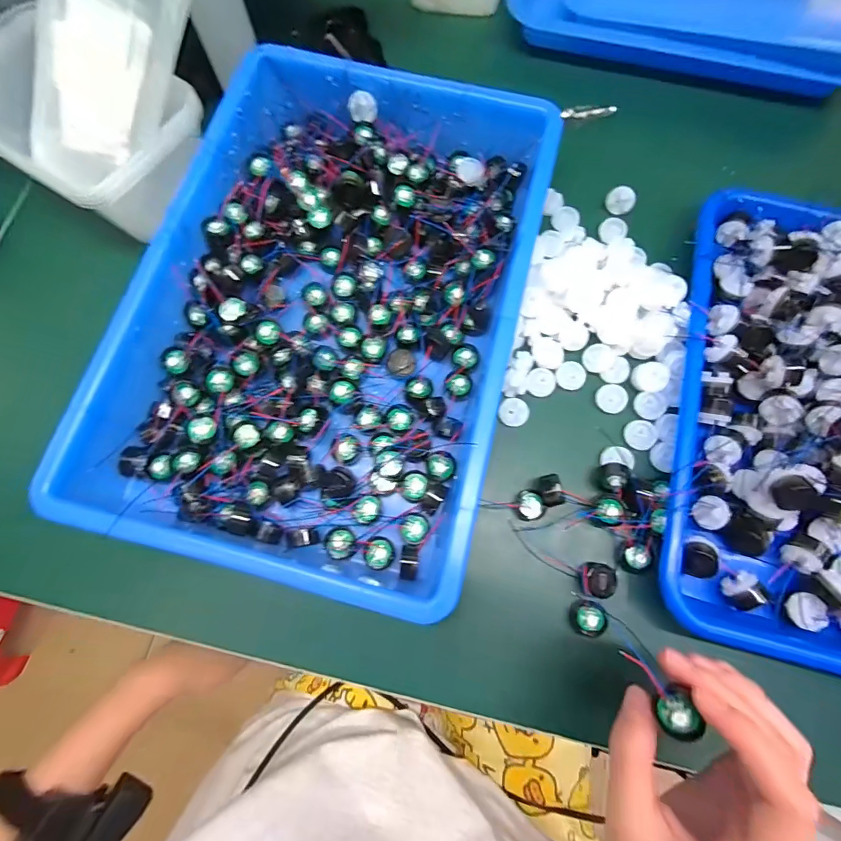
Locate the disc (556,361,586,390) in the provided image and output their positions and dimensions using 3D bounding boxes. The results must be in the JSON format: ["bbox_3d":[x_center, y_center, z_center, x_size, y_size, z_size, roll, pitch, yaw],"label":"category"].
[{"bbox_3d":[0.112,-0.033,0.319,0.021,0.006,0.021,0,75,0],"label":"disc"}]

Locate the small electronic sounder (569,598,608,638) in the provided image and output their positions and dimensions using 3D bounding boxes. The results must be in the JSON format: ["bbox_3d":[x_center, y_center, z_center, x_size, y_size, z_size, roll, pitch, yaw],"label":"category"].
[{"bbox_3d":[0.107,0.127,0.274,0.022,0.011,0.021,0,75,0],"label":"small electronic sounder"}]

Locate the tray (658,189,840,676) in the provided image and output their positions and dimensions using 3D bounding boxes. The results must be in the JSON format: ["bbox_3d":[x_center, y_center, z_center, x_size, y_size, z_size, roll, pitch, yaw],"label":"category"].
[{"bbox_3d":[0.301,0.000,0.285,0.248,0.045,0.325,14,76,4],"label":"tray"}]

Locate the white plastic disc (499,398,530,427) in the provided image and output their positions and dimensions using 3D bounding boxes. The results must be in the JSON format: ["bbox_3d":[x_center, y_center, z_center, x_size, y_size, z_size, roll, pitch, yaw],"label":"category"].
[{"bbox_3d":[0.068,-0.006,0.310,0.020,0.004,0.021,0,84,2],"label":"white plastic disc"}]

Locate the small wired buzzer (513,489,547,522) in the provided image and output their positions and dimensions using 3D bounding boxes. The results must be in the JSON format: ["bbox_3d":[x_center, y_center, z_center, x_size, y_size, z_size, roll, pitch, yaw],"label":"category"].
[{"bbox_3d":[0.075,0.058,0.292,0.019,0.010,0.021,-31,77,-8],"label":"small wired buzzer"}]

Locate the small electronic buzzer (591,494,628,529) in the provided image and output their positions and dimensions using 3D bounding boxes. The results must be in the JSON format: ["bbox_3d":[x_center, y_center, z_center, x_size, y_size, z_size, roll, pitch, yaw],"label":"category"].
[{"bbox_3d":[0.127,0.062,0.289,0.019,0.016,0.022,12,76,3],"label":"small electronic buzzer"}]

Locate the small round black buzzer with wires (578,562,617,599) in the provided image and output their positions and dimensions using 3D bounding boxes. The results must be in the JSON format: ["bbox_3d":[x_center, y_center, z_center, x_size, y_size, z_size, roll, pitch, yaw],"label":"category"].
[{"bbox_3d":[0.114,0.103,0.278,0.026,0.016,0.020,12,76,3],"label":"small round black buzzer with wires"}]

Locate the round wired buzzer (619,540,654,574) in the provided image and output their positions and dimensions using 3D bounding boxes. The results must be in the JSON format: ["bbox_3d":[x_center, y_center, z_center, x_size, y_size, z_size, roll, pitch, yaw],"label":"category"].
[{"bbox_3d":[0.144,0.091,0.284,0.017,0.013,0.019,17,76,4],"label":"round wired buzzer"}]

